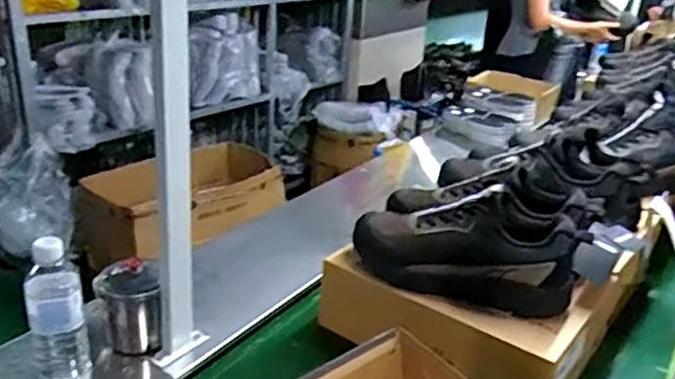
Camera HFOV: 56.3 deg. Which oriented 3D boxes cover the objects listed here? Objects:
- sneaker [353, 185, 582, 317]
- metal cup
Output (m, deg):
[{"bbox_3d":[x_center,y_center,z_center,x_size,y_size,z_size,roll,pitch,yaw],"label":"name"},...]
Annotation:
[{"bbox_3d":[0.176,0.078,0.892,0.314,0.136,0.099,9,24,11],"label":"sneaker"},{"bbox_3d":[-0.303,0.168,0.914,0.079,0.121,0.093,-6,25,-22],"label":"metal cup"}]

